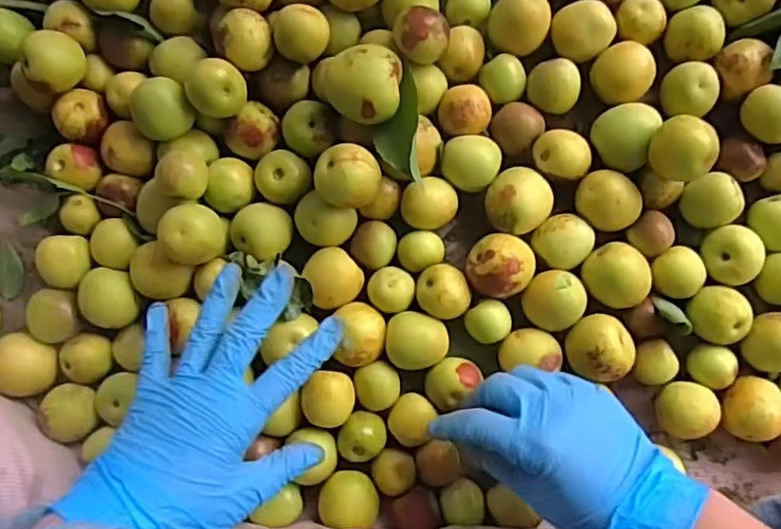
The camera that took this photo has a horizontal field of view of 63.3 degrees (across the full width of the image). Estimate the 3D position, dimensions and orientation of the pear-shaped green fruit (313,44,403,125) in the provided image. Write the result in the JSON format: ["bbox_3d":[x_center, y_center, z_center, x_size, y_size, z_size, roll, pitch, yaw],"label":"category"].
[{"bbox_3d":[-0.018,-0.112,0.387,0.054,0.039,0.048,32,86,-3],"label":"pear-shaped green fruit"}]

